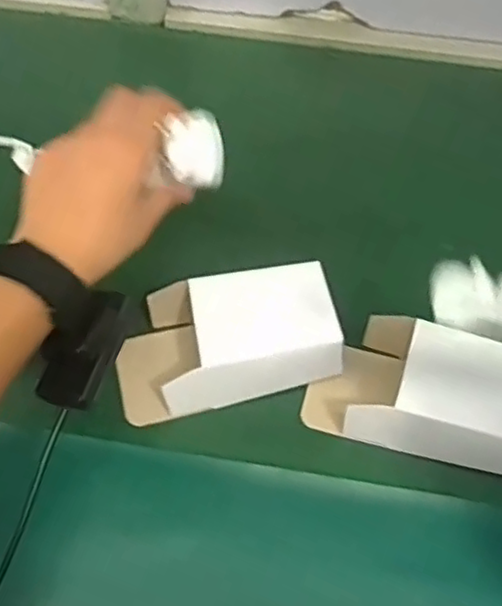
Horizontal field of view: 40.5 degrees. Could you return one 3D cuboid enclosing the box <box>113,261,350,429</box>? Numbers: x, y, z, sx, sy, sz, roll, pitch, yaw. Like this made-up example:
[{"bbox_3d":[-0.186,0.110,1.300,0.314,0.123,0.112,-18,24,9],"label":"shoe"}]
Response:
[{"bbox_3d":[-0.017,0.022,0.439,0.136,0.066,0.077,-5,56,-7],"label":"box"}]

